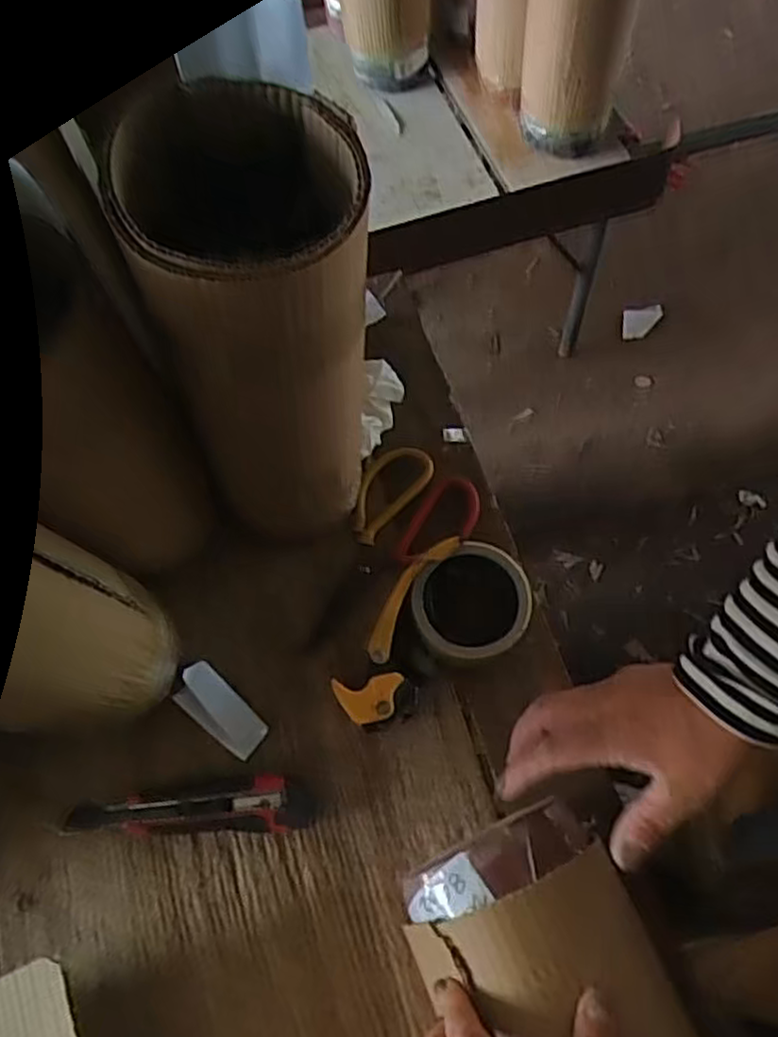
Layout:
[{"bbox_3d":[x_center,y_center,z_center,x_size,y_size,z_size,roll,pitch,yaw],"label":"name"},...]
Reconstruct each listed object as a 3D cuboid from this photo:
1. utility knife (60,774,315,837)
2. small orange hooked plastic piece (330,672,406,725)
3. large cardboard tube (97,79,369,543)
[{"bbox_3d":[-0.150,0.217,0.543,0.185,0.015,0.037,-2,65,1],"label":"utility knife"},{"bbox_3d":[-0.014,0.129,0.517,0.050,0.010,0.033,-8,65,-2],"label":"small orange hooked plastic piece"},{"bbox_3d":[-0.069,-0.094,0.483,0.118,0.338,0.140,-13,66,-4],"label":"large cardboard tube"}]

